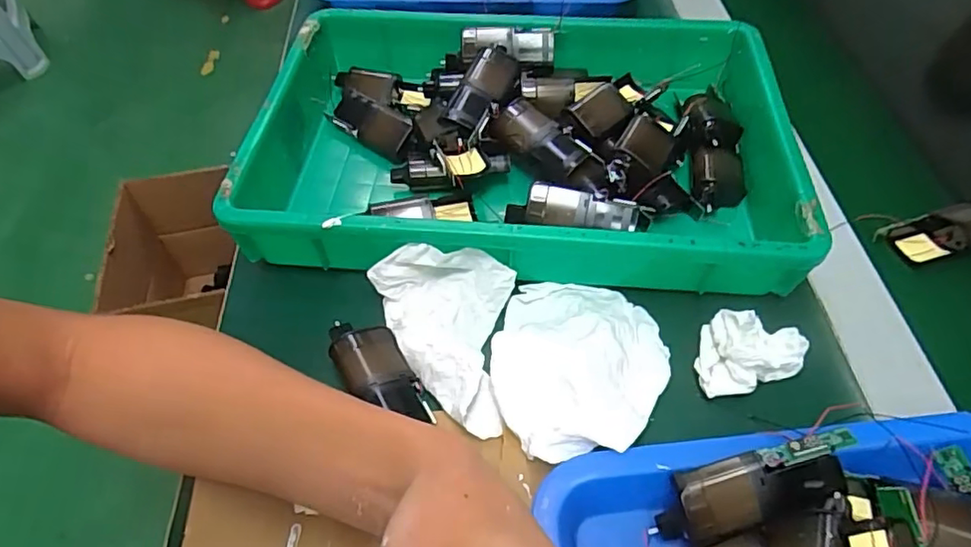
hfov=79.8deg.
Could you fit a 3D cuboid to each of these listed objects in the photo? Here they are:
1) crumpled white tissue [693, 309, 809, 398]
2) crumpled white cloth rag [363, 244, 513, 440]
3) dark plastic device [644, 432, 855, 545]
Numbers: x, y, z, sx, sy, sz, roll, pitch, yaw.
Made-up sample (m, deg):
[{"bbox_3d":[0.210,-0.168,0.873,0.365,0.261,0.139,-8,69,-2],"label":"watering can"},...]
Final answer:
[{"bbox_3d":[0.159,0.044,0.341,0.064,0.032,0.043,-2,54,0],"label":"crumpled white tissue"},{"bbox_3d":[-0.032,0.034,0.351,0.088,0.043,0.094,5,54,4],"label":"crumpled white cloth rag"},{"bbox_3d":[0.130,0.106,0.282,0.096,0.030,0.032,-22,55,5],"label":"dark plastic device"}]

